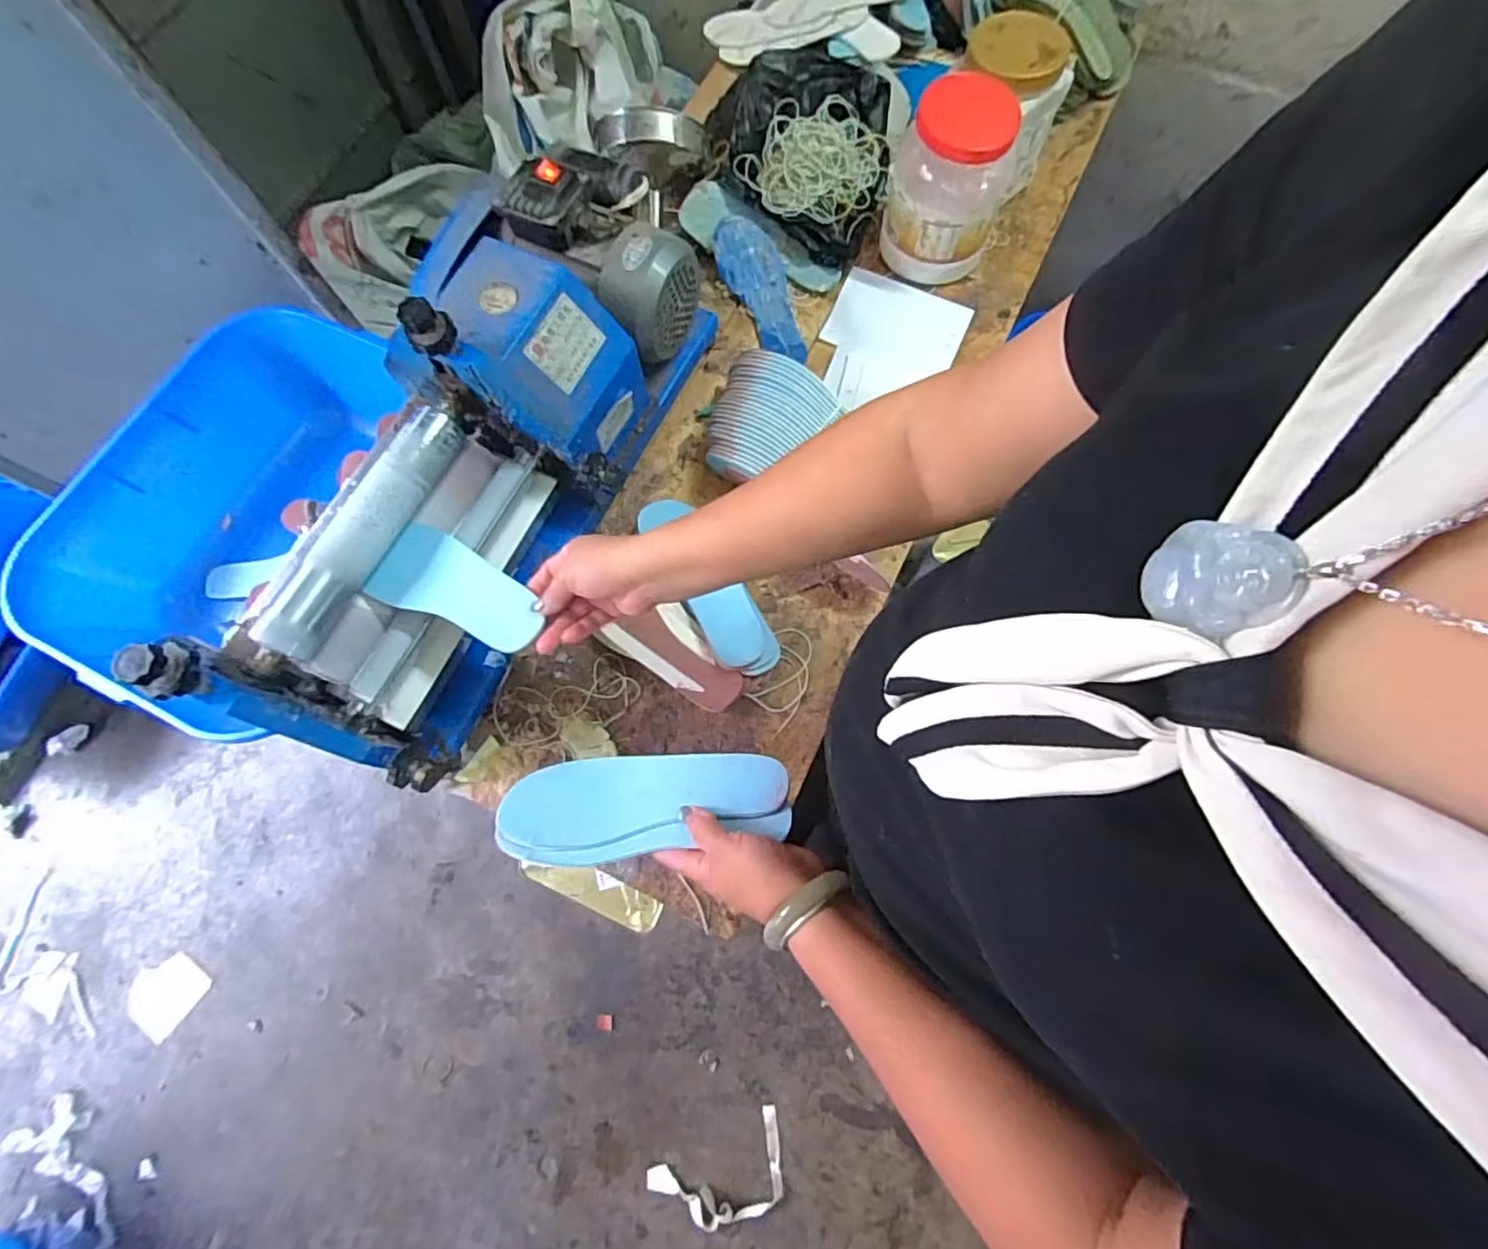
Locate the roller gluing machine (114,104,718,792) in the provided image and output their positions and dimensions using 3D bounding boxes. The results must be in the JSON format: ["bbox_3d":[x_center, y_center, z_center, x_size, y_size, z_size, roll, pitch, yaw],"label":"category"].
[{"bbox_3d":[-0.265,-0.183,0.647,0.235,0.241,0.628,18,74,7],"label":"roller gluing machine"}]

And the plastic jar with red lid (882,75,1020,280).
[{"bbox_3d":[0.259,-0.555,0.805,0.135,0.178,0.134,0,73,1],"label":"plastic jar with red lid"}]

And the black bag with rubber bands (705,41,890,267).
[{"bbox_3d":[0.088,-0.686,0.892,0.277,0.066,0.295,30,76,10],"label":"black bag with rubber bands"}]

